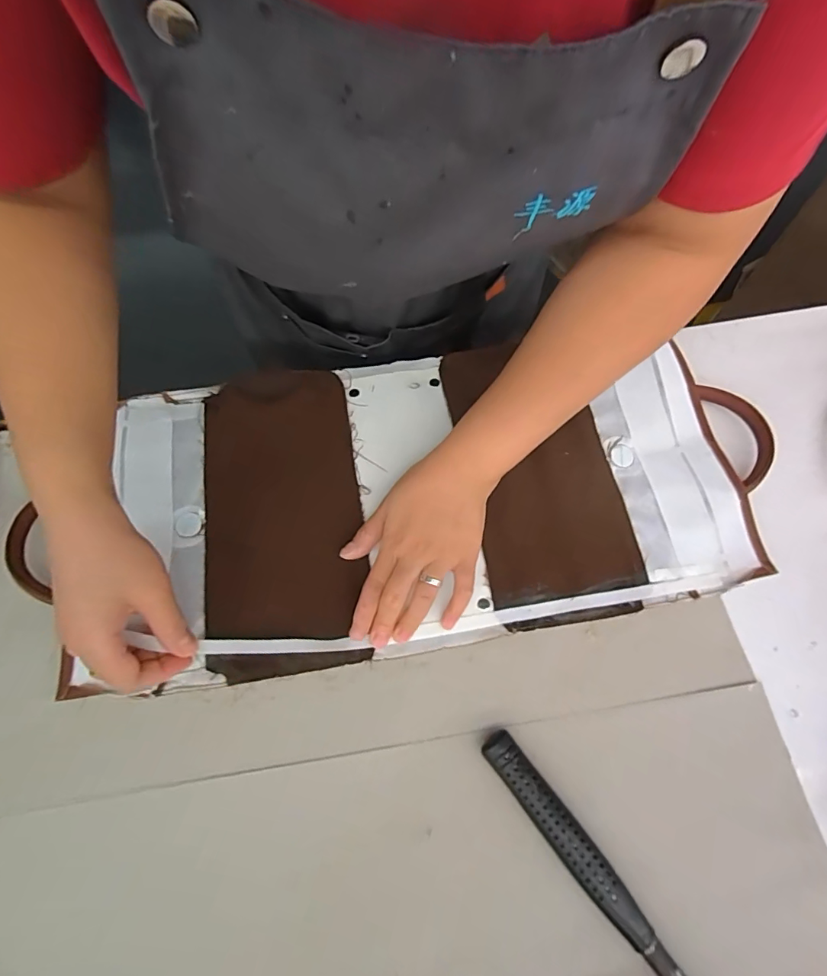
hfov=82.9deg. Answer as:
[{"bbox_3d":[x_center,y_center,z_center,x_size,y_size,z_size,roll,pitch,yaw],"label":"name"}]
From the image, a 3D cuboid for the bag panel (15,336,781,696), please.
[{"bbox_3d":[0.003,0.000,0.381,0.542,0.015,0.241,-8,69,-4],"label":"bag panel"}]

